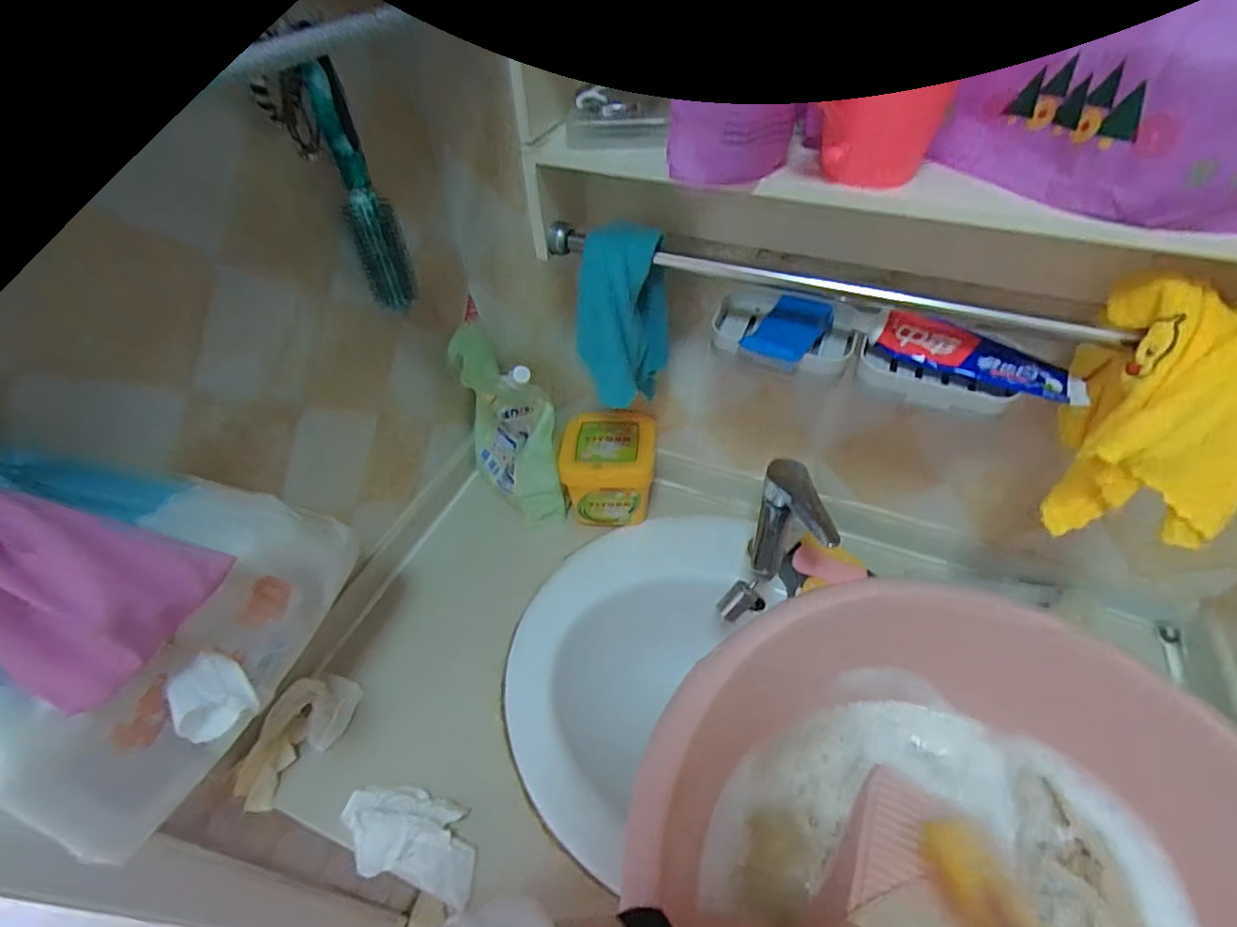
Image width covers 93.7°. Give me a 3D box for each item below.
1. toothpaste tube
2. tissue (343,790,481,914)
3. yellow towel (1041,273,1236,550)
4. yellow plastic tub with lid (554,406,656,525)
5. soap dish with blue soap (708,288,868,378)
[{"bbox_3d":[0.295,-0.088,0.477,0.166,0.028,0.041,15,50,15],"label":"toothpaste tube"},{"bbox_3d":[-0.189,0.331,0.518,0.126,0.038,0.073,10,49,10],"label":"tissue"},{"bbox_3d":[0.381,-0.026,0.410,0.114,0.159,0.103,19,51,18],"label":"yellow towel"},{"bbox_3d":[-0.010,0.006,0.761,0.114,0.101,0.116,-1,48,1],"label":"yellow plastic tub with lid"},{"bbox_3d":[0.154,-0.127,0.535,0.125,0.032,0.107,10,49,10],"label":"soap dish with blue soap"}]

